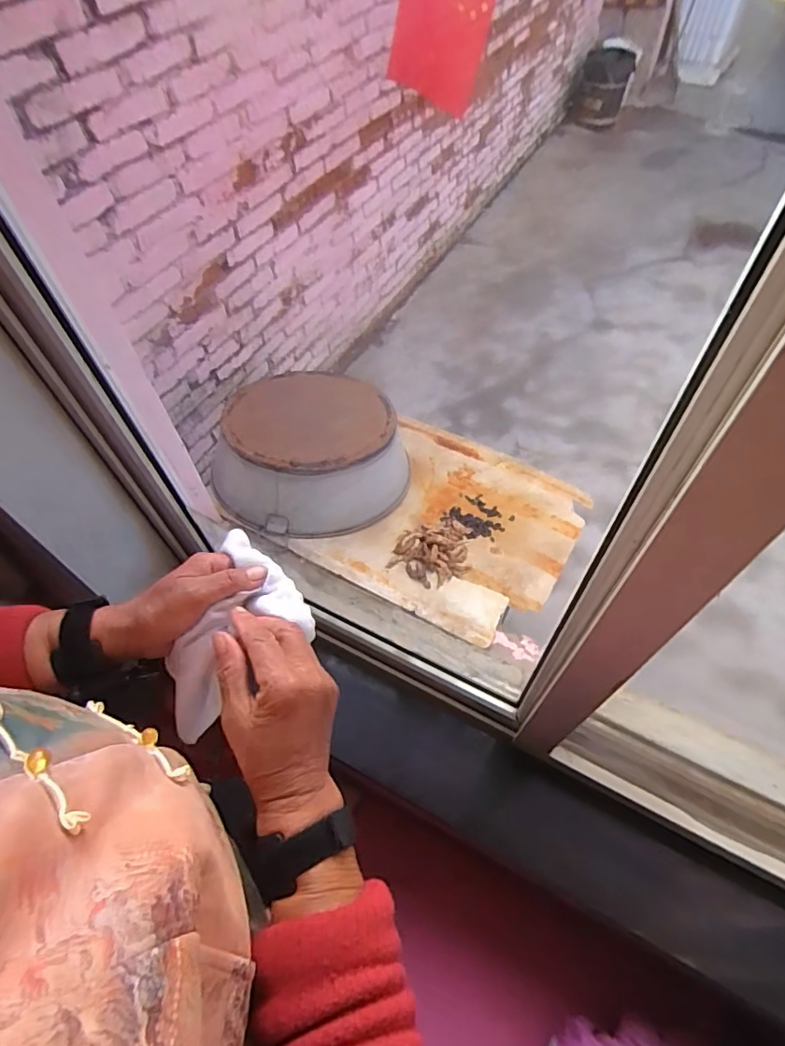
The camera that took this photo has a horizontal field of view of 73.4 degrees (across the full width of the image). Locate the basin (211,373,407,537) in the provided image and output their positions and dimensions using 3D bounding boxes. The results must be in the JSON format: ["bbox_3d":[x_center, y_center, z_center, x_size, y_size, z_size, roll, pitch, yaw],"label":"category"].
[{"bbox_3d":[-0.187,-0.175,1.237,0.413,0.198,0.434,-2,56,2],"label":"basin"}]

